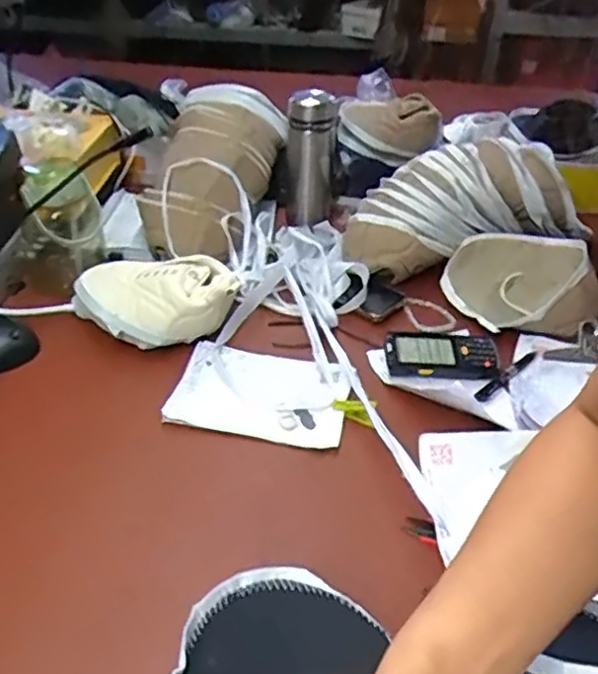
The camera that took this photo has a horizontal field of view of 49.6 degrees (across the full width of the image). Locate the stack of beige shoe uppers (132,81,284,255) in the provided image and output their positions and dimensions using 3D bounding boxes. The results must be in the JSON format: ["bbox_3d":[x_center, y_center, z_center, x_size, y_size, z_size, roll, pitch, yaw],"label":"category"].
[{"bbox_3d":[-0.137,-0.279,1.056,0.178,0.109,0.367,12,62,12],"label":"stack of beige shoe uppers"}]

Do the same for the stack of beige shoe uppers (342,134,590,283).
[{"bbox_3d":[0.243,-0.214,1.012,0.363,0.150,0.175,-9,37,-18],"label":"stack of beige shoe uppers"}]

